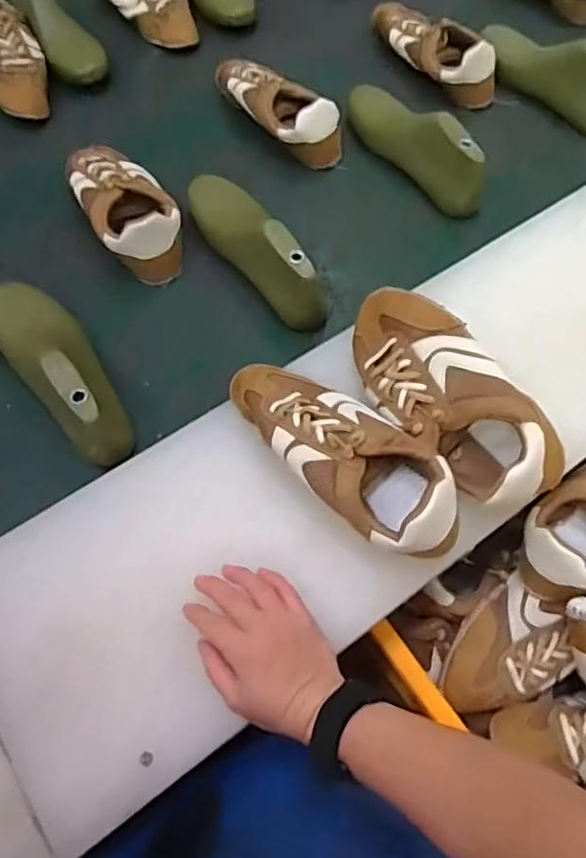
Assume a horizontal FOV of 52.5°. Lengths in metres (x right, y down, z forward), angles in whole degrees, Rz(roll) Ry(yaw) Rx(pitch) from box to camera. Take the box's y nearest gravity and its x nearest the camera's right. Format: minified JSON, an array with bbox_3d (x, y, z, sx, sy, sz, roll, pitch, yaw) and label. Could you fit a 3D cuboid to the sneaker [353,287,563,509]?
[{"bbox_3d":[0.129,-0.035,0.524,0.089,0.074,0.231,-26,68,-12],"label":"sneaker"}]

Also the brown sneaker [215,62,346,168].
[{"bbox_3d":[-0.029,-0.429,0.783,0.075,0.063,0.224,-37,71,-16],"label":"brown sneaker"}]

